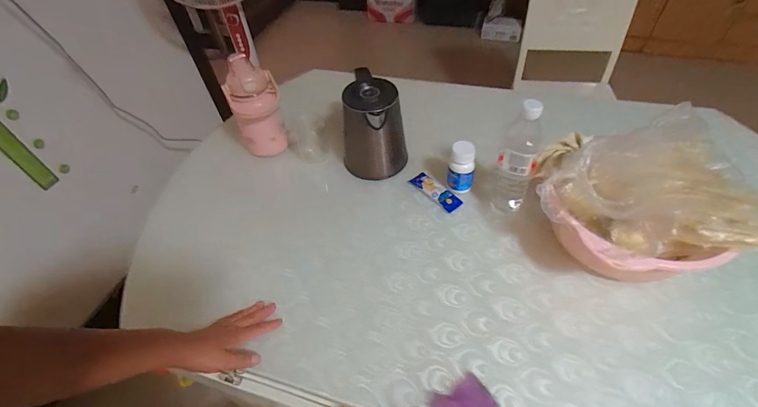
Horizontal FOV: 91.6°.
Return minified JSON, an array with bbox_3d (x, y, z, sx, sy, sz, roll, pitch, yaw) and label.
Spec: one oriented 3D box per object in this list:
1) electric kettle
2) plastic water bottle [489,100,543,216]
[{"bbox_3d":[-0.016,-0.149,0.792,0.125,0.188,0.120,35,59,31],"label":"electric kettle"},{"bbox_3d":[0.248,-0.077,0.668,0.069,0.236,0.071,16,52,19],"label":"plastic water bottle"}]

